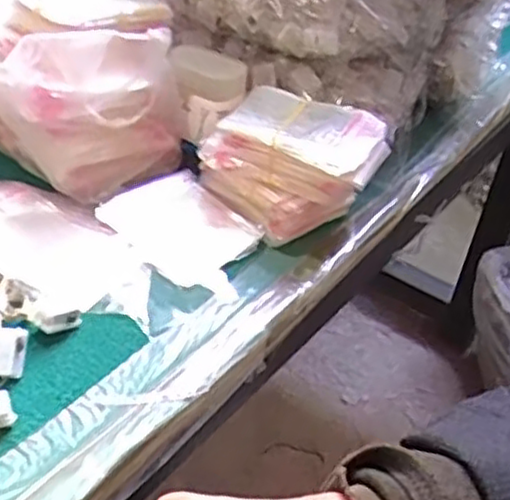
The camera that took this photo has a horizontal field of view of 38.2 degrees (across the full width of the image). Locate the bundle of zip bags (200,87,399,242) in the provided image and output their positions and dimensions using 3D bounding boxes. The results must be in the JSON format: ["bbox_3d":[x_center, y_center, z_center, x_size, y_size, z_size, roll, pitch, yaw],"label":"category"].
[{"bbox_3d":[0.026,-0.064,0.555,0.126,0.074,0.096,18,39,13],"label":"bundle of zip bags"}]

